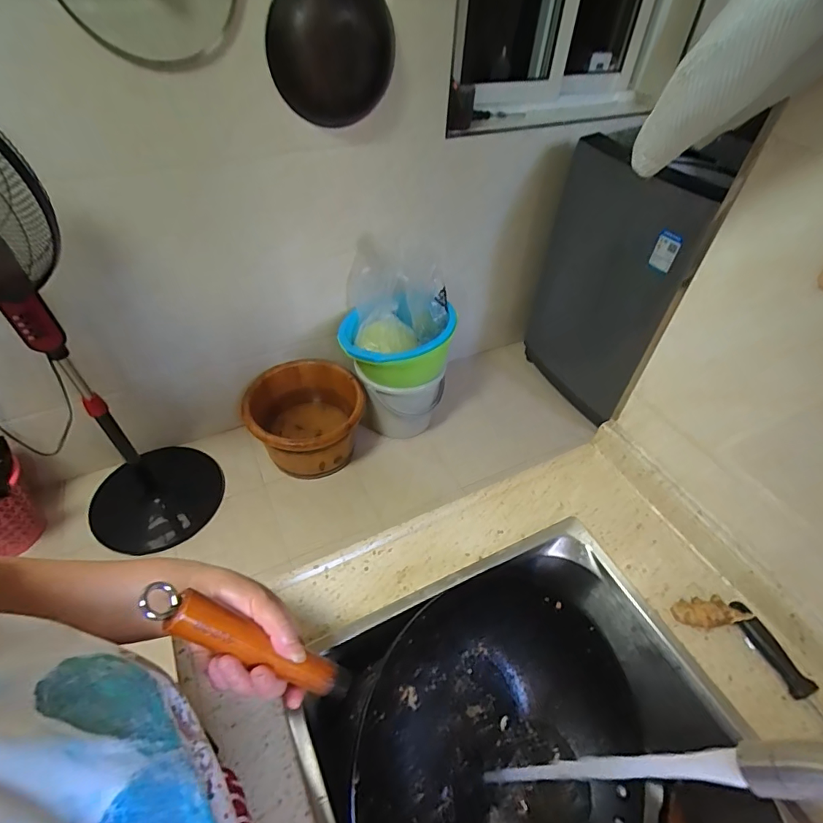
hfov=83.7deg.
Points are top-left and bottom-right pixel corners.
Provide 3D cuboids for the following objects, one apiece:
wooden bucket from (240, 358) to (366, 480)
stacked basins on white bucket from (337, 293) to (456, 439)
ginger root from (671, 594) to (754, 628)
[{"bbox_3d":[-0.361,0.044,1.625,0.383,0.274,0.382,1,44,-1],"label":"wooden bucket"},{"bbox_3d":[-0.054,-0.143,1.675,0.378,0.476,0.311,6,44,5],"label":"stacked basins on white bucket"},{"bbox_3d":[0.324,0.221,0.507,0.074,0.025,0.032,-2,44,-4],"label":"ginger root"}]

